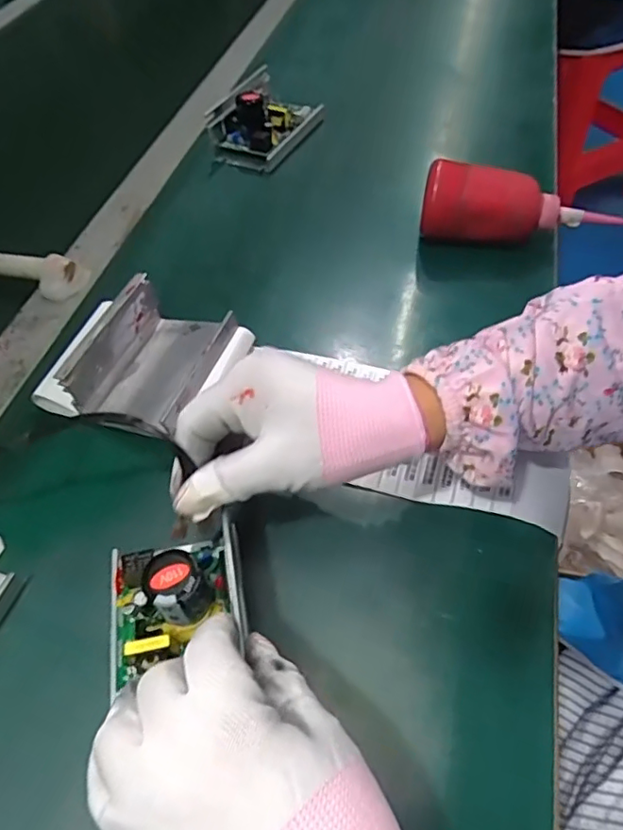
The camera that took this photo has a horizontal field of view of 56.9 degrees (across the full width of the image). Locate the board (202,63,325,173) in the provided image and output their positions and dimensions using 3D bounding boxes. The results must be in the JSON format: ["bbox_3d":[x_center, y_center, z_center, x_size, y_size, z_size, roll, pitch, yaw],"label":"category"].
[{"bbox_3d":[-0.055,-0.340,0.647,0.096,0.053,0.131,22,57,19],"label":"board"}]

